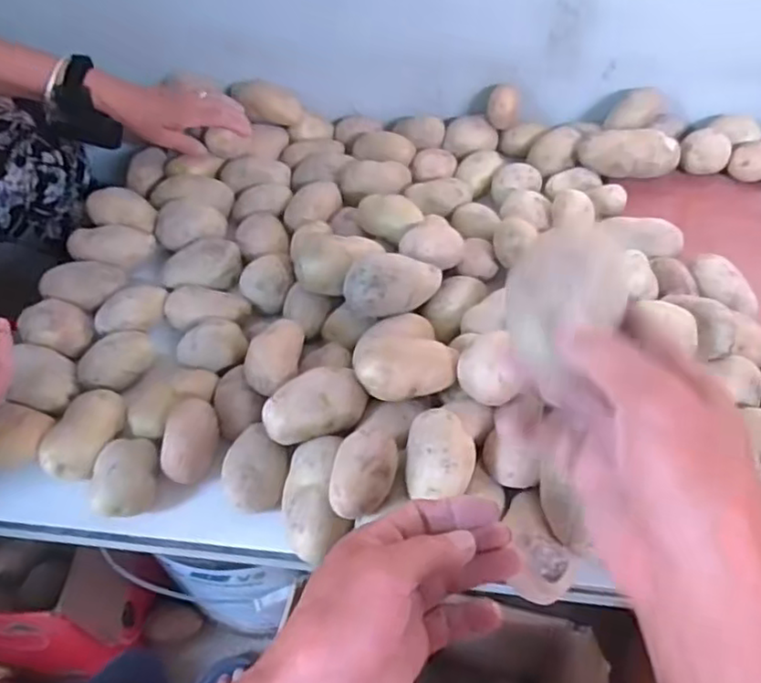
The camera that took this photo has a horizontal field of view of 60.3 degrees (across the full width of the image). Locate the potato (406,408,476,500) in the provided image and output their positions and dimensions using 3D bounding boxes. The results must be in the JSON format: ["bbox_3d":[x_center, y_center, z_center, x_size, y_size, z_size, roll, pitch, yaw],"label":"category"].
[{"bbox_3d":[0.044,0.087,0.489,0.048,0.038,0.067,4,50,4],"label":"potato"}]

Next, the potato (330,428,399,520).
[{"bbox_3d":[-0.013,0.099,0.478,0.042,0.039,0.063,10,51,9],"label":"potato"}]

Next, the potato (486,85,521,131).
[{"bbox_3d":[0.149,-0.279,0.790,0.039,0.050,0.032,7,50,7],"label":"potato"}]

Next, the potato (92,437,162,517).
[{"bbox_3d":[-0.205,0.111,0.530,0.048,0.038,0.065,-7,50,-5],"label":"potato"}]

